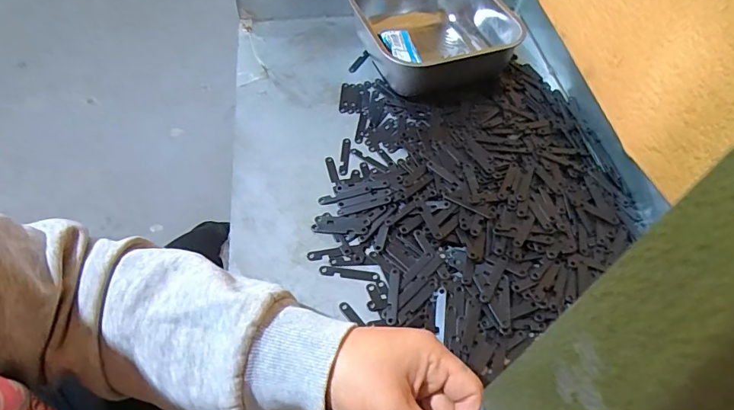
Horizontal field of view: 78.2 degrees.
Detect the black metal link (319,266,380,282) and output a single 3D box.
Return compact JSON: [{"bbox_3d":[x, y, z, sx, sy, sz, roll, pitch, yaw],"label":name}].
[{"bbox_3d":[-0.015,0.060,0.392,0.052,0.004,0.008,7,54,4],"label":"black metal link"}]

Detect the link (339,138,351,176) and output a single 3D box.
[{"bbox_3d":[-0.023,-0.052,0.478,0.009,0.004,0.049,4,54,2],"label":"link"}]

